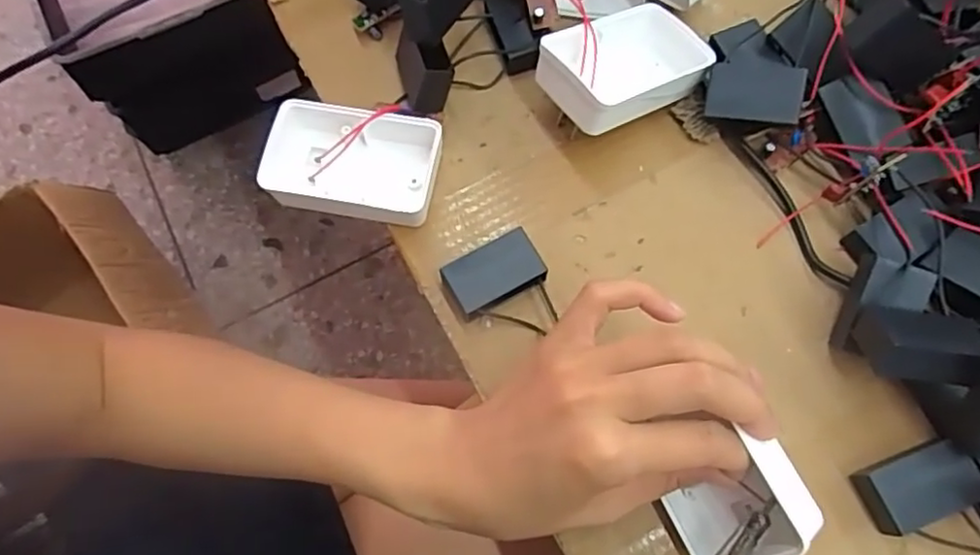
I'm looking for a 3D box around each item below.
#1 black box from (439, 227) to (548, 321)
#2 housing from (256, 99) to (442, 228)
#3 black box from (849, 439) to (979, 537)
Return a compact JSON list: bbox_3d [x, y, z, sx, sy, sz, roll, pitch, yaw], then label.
[{"bbox_3d":[0.003,0.000,0.335,0.047,0.020,0.030,-29,73,-7],"label":"black box"},{"bbox_3d":[-0.073,-0.061,0.353,0.089,0.029,0.059,6,72,5],"label":"housing"},{"bbox_3d":[0.198,0.096,0.296,0.049,0.016,0.030,-20,72,-4],"label":"black box"}]

